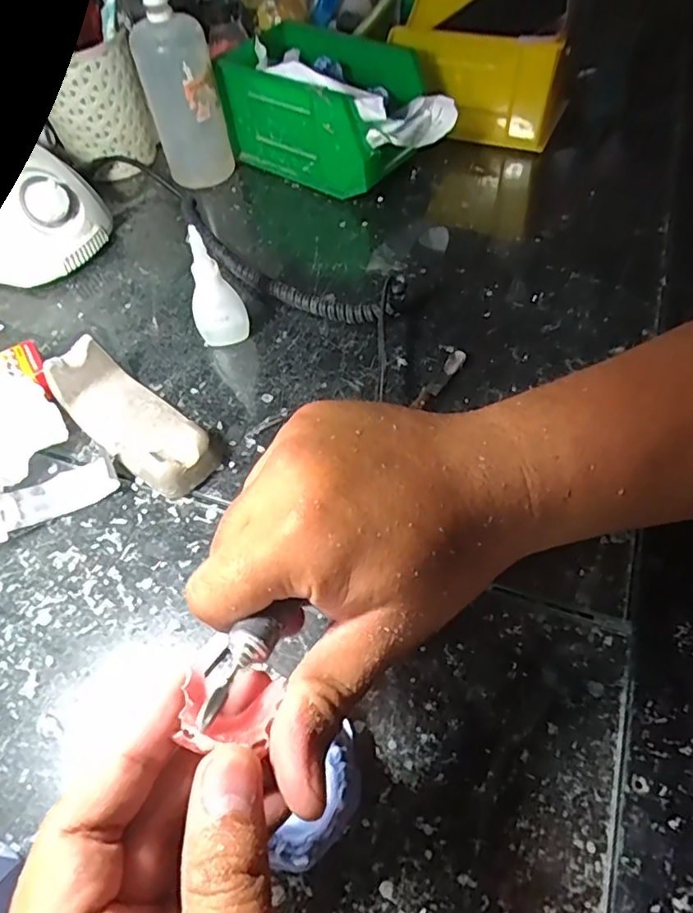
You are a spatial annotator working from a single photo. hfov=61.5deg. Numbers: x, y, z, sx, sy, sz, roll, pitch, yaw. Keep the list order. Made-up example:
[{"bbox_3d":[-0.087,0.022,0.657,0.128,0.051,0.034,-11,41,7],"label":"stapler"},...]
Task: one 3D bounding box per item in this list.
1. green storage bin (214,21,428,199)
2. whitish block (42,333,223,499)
[{"bbox_3d":[-0.023,-0.309,0.526,0.204,0.087,0.109,30,62,24],"label":"green storage bin"},{"bbox_3d":[-0.131,-0.026,0.360,0.116,0.041,0.048,33,63,25],"label":"whitish block"}]

